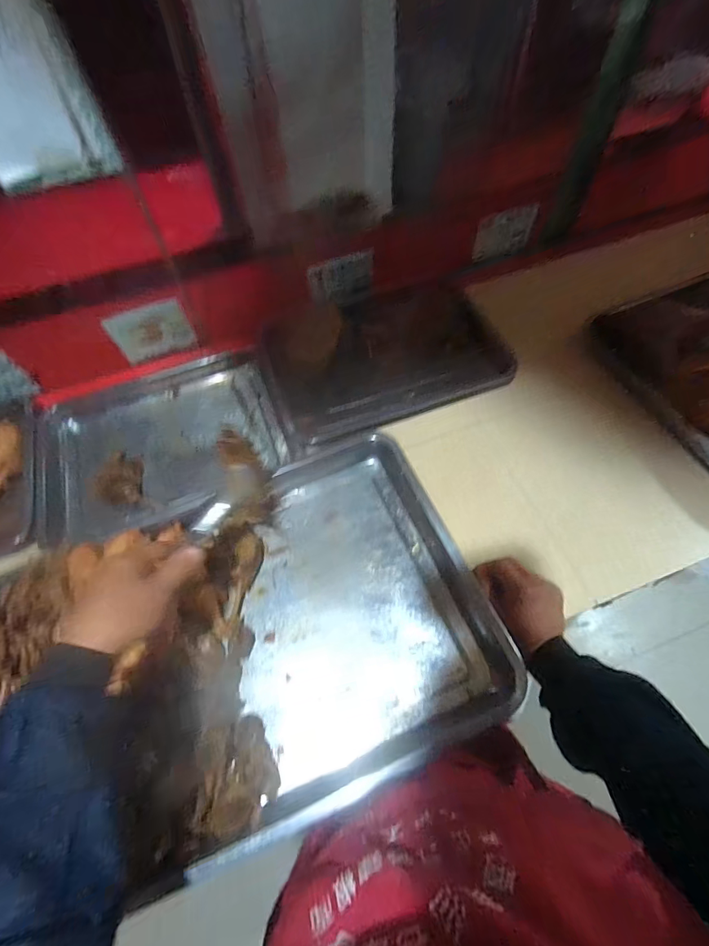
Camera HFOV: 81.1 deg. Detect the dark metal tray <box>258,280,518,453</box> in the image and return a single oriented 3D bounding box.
[{"bbox_3d":[0.035,-0.215,0.704,0.376,0.036,0.286,-19,63,-8],"label":"dark metal tray"}]

